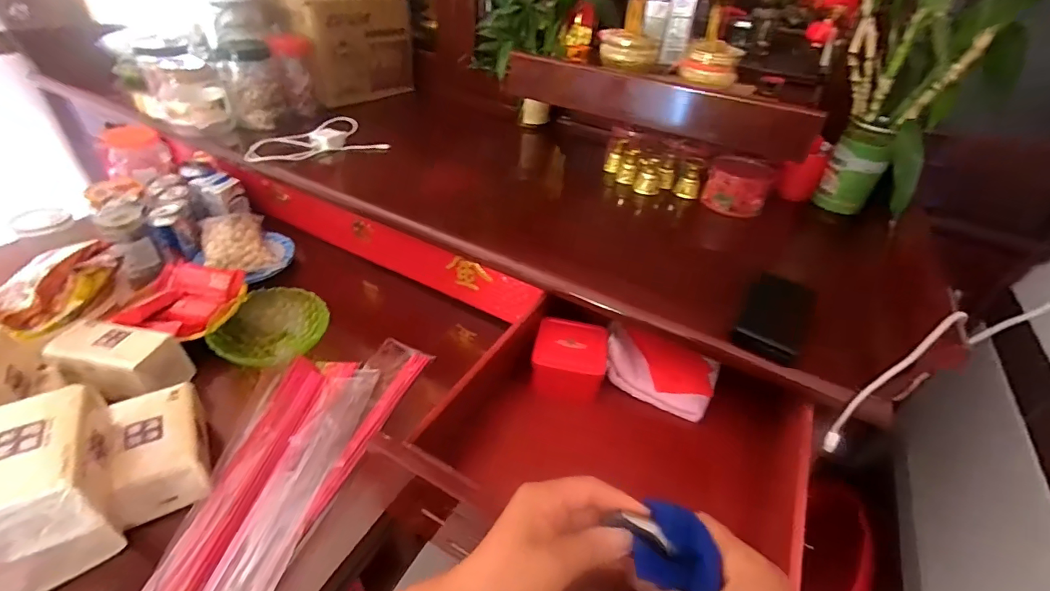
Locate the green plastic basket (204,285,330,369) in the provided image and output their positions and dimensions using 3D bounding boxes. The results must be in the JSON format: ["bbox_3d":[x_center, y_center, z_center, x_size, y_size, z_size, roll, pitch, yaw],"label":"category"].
[{"bbox_3d":[-0.392,0.059,0.685,0.131,0.073,0.142,3,38,-3],"label":"green plastic basket"}]

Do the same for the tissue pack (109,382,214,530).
[{"bbox_3d":[-0.414,0.174,0.519,0.082,0.059,0.134,-19,45,-28],"label":"tissue pack"}]

